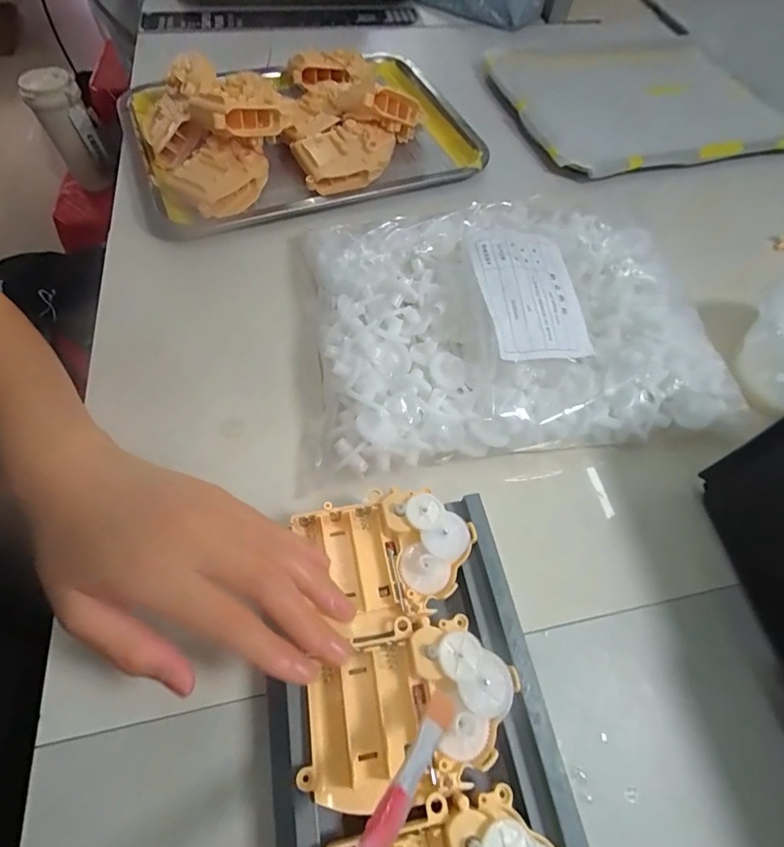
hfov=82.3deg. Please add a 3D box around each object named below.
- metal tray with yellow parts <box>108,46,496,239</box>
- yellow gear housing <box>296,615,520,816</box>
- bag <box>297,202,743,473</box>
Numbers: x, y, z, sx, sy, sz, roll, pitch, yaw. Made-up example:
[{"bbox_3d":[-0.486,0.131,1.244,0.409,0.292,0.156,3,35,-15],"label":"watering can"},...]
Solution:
[{"bbox_3d":[-0.094,-0.331,0.475,0.357,0.076,0.261,-18,63,-13],"label":"metal tray with yellow parts"},{"bbox_3d":[0.009,0.135,0.214,0.098,0.020,0.071,-4,61,-5],"label":"yellow gear housing"},{"bbox_3d":[0.081,-0.088,0.345,0.290,0.078,0.223,-8,61,-8],"label":"bag"}]

